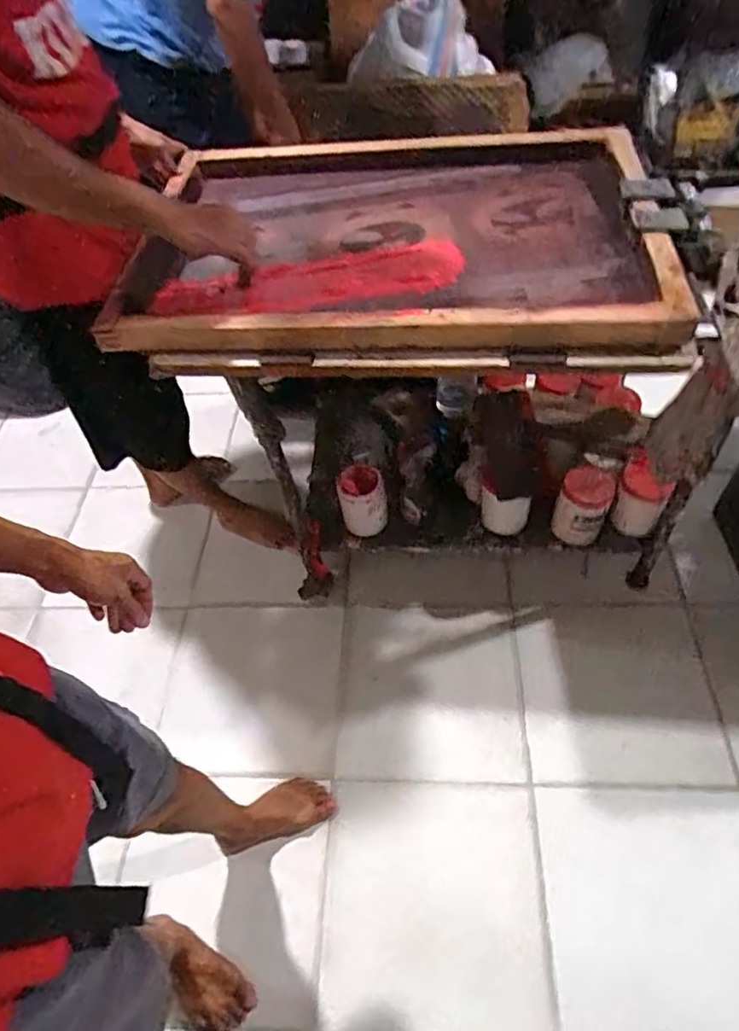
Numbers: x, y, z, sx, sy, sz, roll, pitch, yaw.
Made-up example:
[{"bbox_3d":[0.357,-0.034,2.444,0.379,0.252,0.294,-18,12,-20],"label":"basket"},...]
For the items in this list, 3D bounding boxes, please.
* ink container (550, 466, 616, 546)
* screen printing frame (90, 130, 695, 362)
[{"bbox_3d":[0.454,-0.022,1.275,0.104,0.174,0.114,23,60,22],"label":"ink container"},{"bbox_3d":[0.037,-0.488,1.045,0.855,0.089,0.628,1,55,8],"label":"screen printing frame"}]

